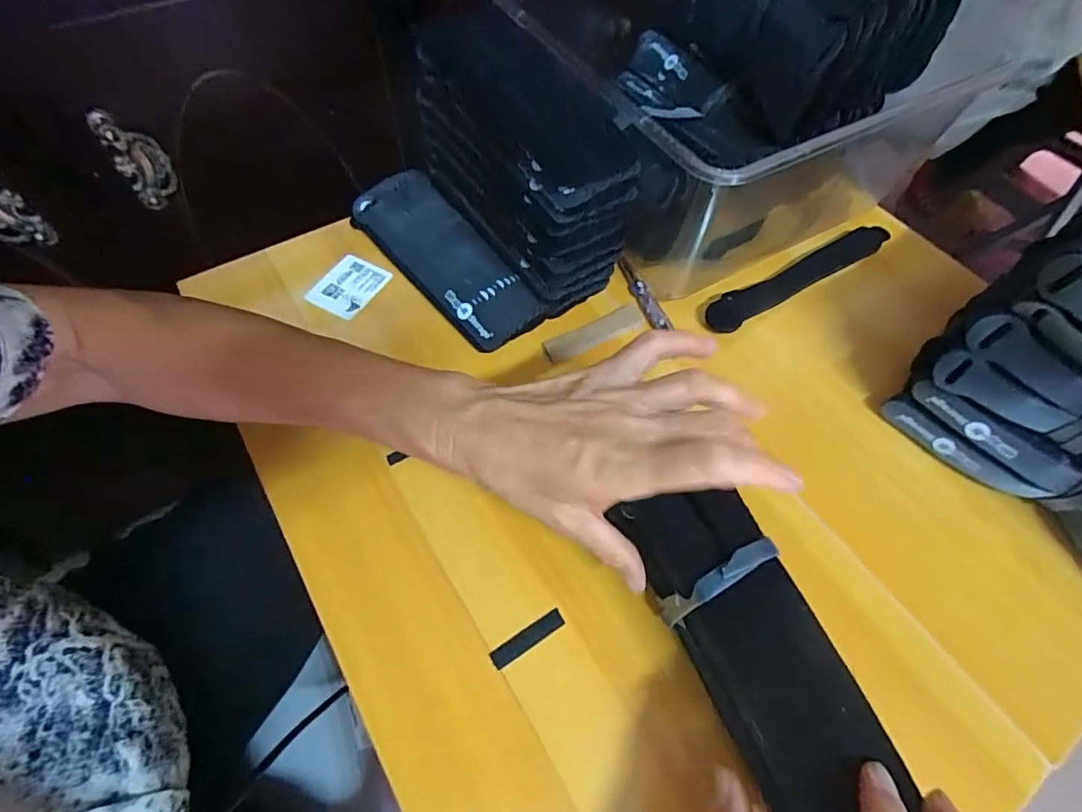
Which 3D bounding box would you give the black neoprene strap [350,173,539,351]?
[{"bbox_3d":[-0.080,-0.126,0.443,0.073,0.020,0.201,-36,67,-20],"label":"black neoprene strap"}]

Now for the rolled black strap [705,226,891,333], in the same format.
[{"bbox_3d":[0.226,-0.115,0.452,0.215,0.012,0.027,-28,65,-17],"label":"rolled black strap"}]

